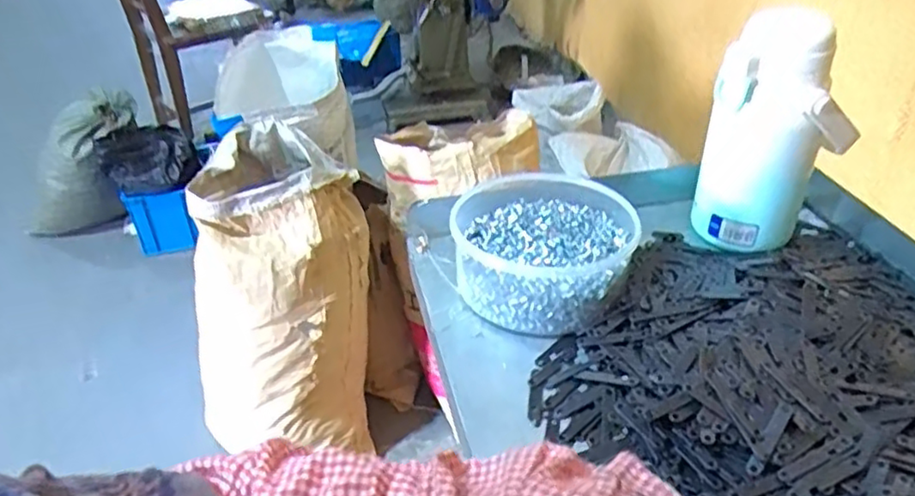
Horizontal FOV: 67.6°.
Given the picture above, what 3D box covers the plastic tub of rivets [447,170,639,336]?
[{"bbox_3d":[0.071,-0.002,0.577,0.143,0.060,0.152,-1,34,1],"label":"plastic tub of rivets"}]

